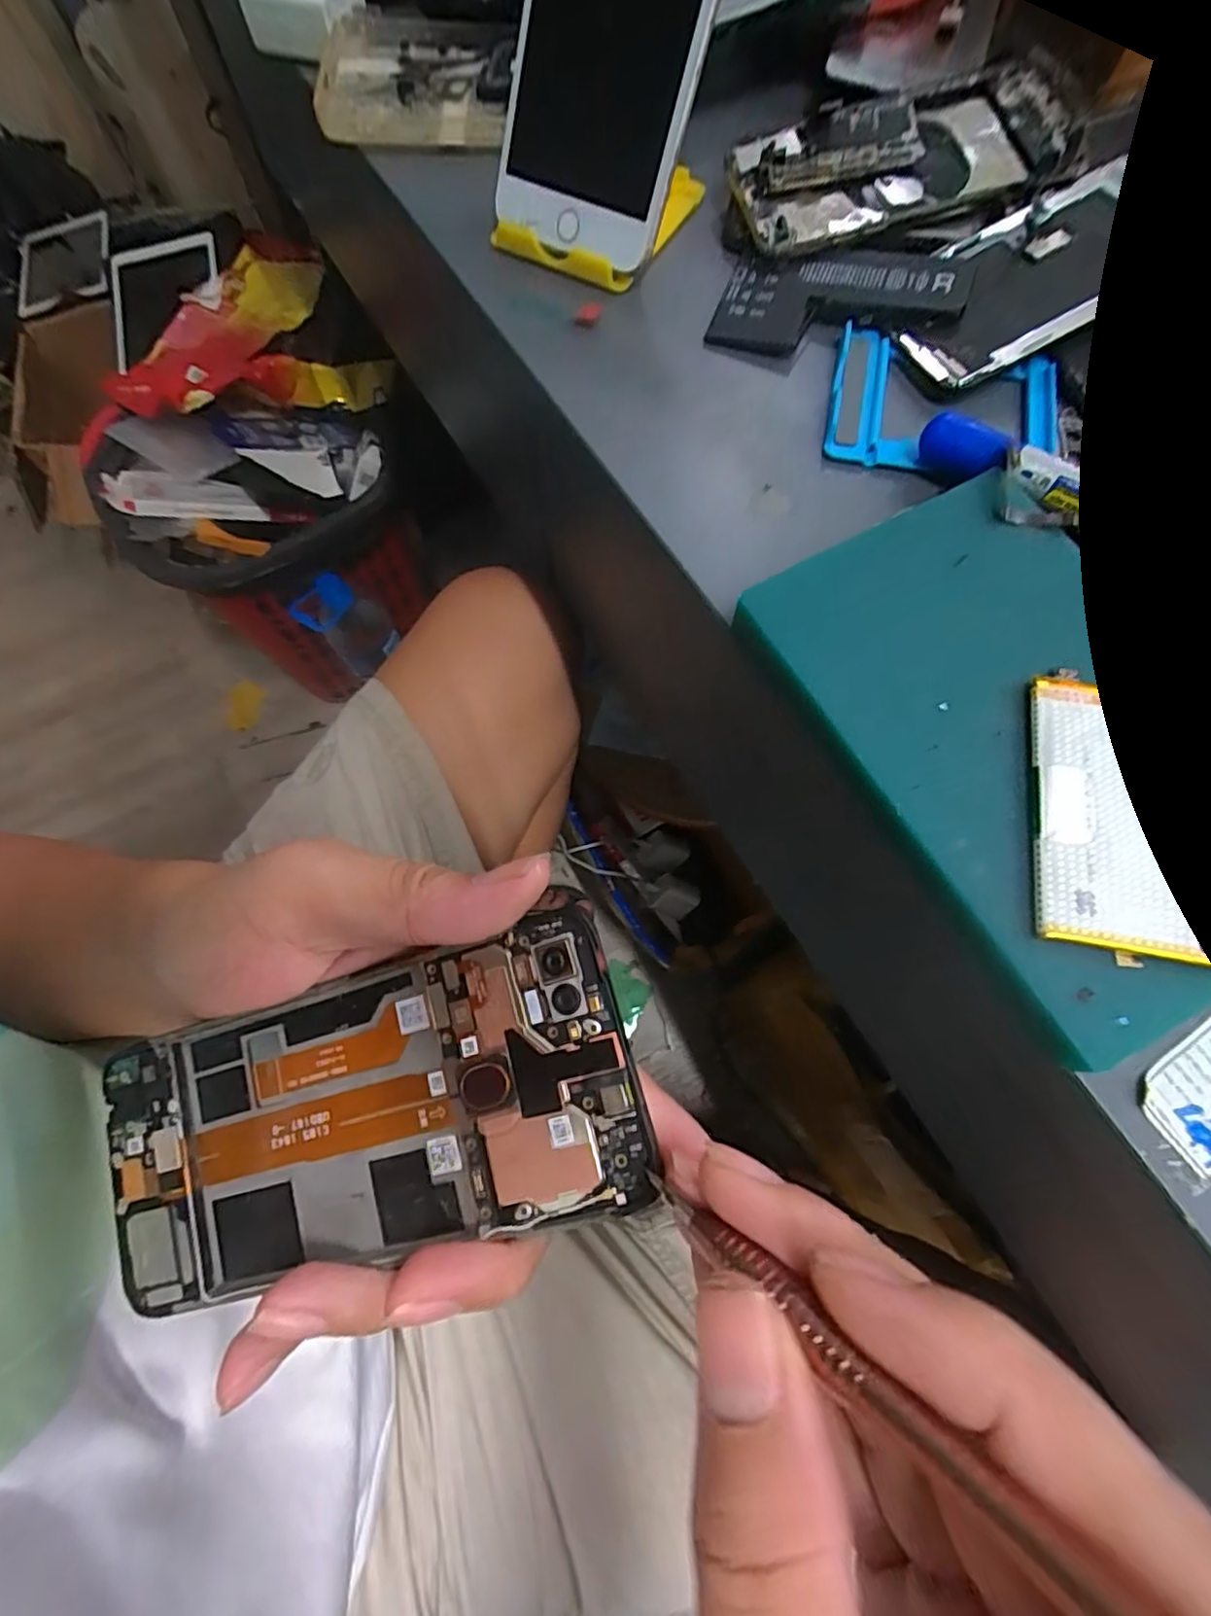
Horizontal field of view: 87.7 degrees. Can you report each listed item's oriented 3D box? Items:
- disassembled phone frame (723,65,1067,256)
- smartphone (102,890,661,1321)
[{"bbox_3d":[0.125,-0.270,0.267,0.131,0.027,0.062,-14,71,-4],"label":"disassembled phone frame"},{"bbox_3d":[-0.065,0.080,0.163,0.149,0.006,0.068,-20,78,11],"label":"smartphone"}]

